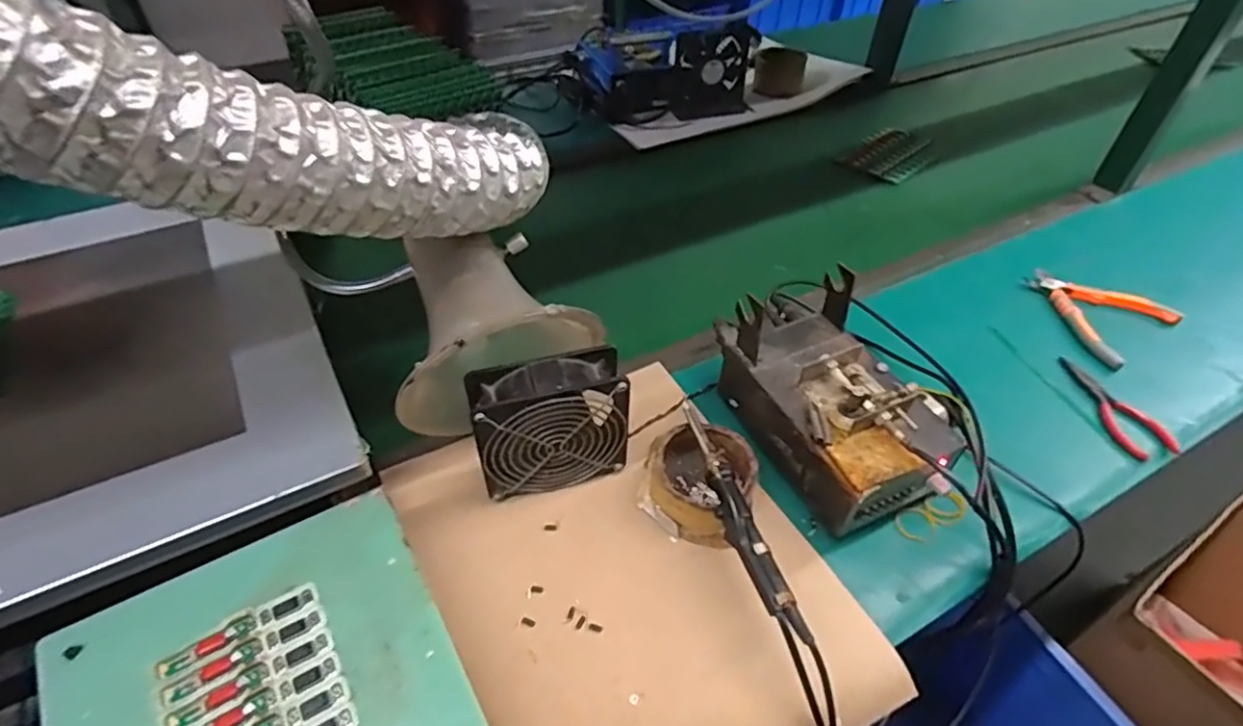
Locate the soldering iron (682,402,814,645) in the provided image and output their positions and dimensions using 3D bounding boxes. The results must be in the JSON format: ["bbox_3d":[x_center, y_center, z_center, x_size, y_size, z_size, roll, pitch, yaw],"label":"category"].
[{"bbox_3d":[0.084,0.106,0.469,0.025,0.017,0.201,-11,47,-12],"label":"soldering iron"}]

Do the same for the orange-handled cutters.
[{"bbox_3d":[0.526,-0.062,0.708,0.135,0.017,0.135,-24,48,-26],"label":"orange-handled cutters"}]

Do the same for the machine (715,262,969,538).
[{"bbox_3d":[0.182,0.024,0.554,0.133,0.115,0.216,-16,48,-17],"label":"machine"}]

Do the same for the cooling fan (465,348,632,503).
[{"bbox_3d":[-0.056,0.051,0.507,0.119,0.117,0.042,-10,46,-12],"label":"cooling fan"}]

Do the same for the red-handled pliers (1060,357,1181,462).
[{"bbox_3d":[0.470,0.040,0.607,0.041,0.021,0.126,-15,48,-16],"label":"red-handled pliers"}]

